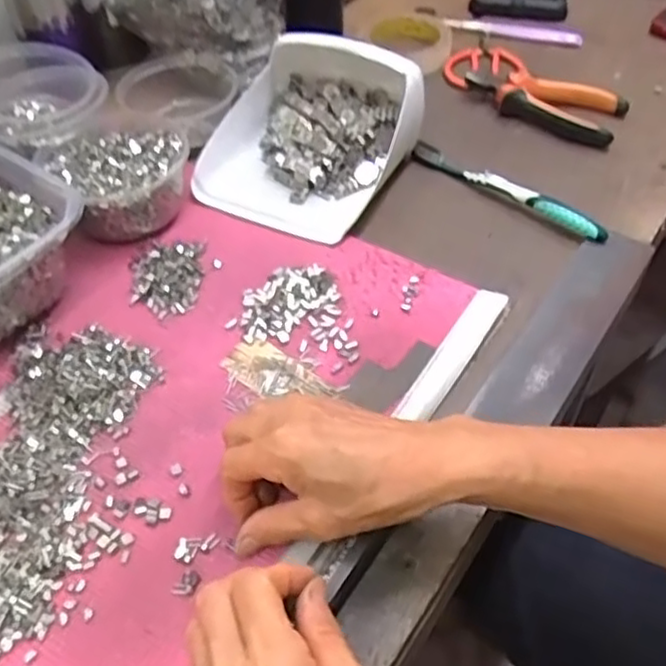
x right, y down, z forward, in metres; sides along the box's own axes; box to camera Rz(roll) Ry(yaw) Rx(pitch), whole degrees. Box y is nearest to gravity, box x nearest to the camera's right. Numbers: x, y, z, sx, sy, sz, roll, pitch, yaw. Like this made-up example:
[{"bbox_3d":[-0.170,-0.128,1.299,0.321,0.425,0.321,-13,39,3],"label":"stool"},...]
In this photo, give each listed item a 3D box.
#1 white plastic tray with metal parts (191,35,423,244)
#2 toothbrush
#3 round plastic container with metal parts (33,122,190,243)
[{"bbox_3d":[-0.020,-0.174,0.584,0.159,0.078,0.172,22,55,18],"label":"white plastic tray with metal parts"},{"bbox_3d":[0.143,-0.122,0.584,0.183,0.023,0.011,33,58,26],"label":"toothbrush"},{"bbox_3d":[-0.171,-0.128,0.558,0.104,0.058,0.111,-1,49,1],"label":"round plastic container with metal parts"}]

